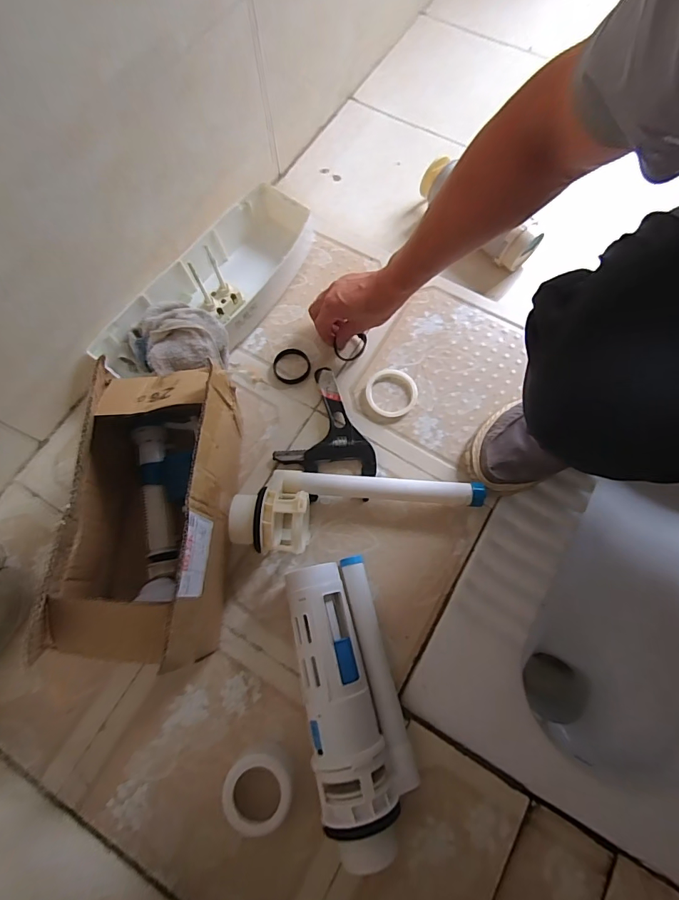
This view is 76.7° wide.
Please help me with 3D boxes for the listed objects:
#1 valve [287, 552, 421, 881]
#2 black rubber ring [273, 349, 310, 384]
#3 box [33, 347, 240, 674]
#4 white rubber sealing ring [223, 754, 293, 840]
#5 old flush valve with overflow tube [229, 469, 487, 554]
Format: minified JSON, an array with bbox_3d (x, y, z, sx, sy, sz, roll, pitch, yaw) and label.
[{"bbox_3d":[0.013,0.266,0.474,0.102,0.081,0.278,-12,72,-4],"label":"valve"},{"bbox_3d":[-0.071,-0.125,0.637,0.054,0.011,0.056,0,71,1],"label":"black rubber ring"},{"bbox_3d":[-0.209,0.064,0.487,0.159,0.171,0.299,3,71,2],"label":"box"},{"bbox_3d":[-0.086,0.365,0.457,0.071,0.030,0.071,0,71,1],"label":"white rubber sealing ring"},{"bbox_3d":[0.024,0.074,0.530,0.310,0.084,0.099,0,71,1],"label":"old flush valve with overflow tube"}]

